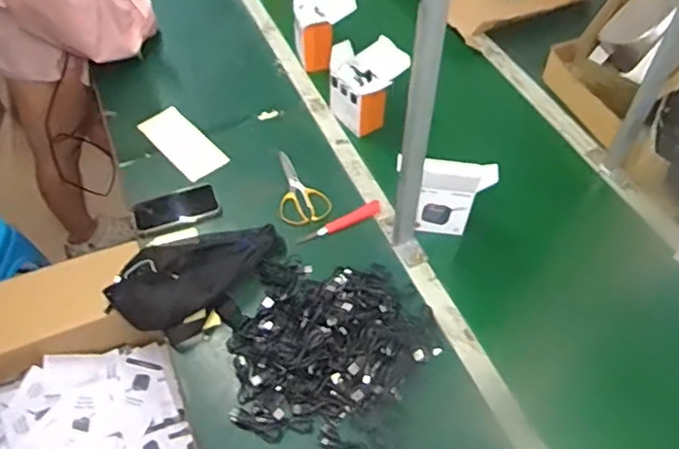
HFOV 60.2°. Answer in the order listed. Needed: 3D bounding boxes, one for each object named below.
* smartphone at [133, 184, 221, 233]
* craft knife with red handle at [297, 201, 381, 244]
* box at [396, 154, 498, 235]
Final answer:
[{"bbox_3d":[-0.291,-0.032,1.040,0.143,0.016,0.075,-18,54,-14],"label":"smartphone"},{"bbox_3d":[0.003,-0.003,1.025,0.163,0.022,0.024,-24,55,-18],"label":"craft knife with red handle"},{"bbox_3d":[0.167,-0.047,0.976,0.152,0.149,0.043,8,52,6],"label":"box"}]

